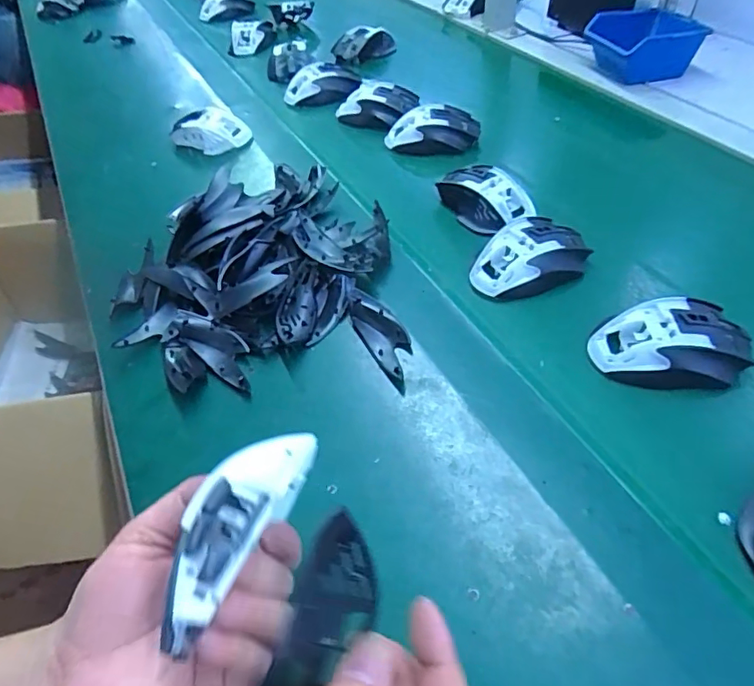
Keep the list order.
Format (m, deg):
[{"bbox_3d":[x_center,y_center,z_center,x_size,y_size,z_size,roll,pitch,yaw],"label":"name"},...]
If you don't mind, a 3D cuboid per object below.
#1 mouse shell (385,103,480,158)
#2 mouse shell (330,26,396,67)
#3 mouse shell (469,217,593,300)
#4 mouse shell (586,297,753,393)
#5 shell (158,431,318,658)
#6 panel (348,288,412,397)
[{"bbox_3d":[0.069,-0.259,0.667,0.111,0.039,0.066,-8,48,-1],"label":"mouse shell"},{"bbox_3d":[-0.020,-0.476,0.875,0.101,0.050,0.048,-15,48,-8],"label":"mouse shell"},{"bbox_3d":[0.138,-0.078,0.495,0.104,0.035,0.065,-23,50,-15],"label":"mouse shell"},{"bbox_3d":[0.228,0.000,0.418,0.116,0.034,0.068,-2,48,4],"label":"mouse shell"},{"bbox_3d":[-0.065,0.083,0.254,0.036,0.023,0.107,16,51,19],"label":"shell"},{"bbox_3d":[0.007,-0.006,0.450,0.035,0.019,0.100,-22,50,-14],"label":"panel"}]

